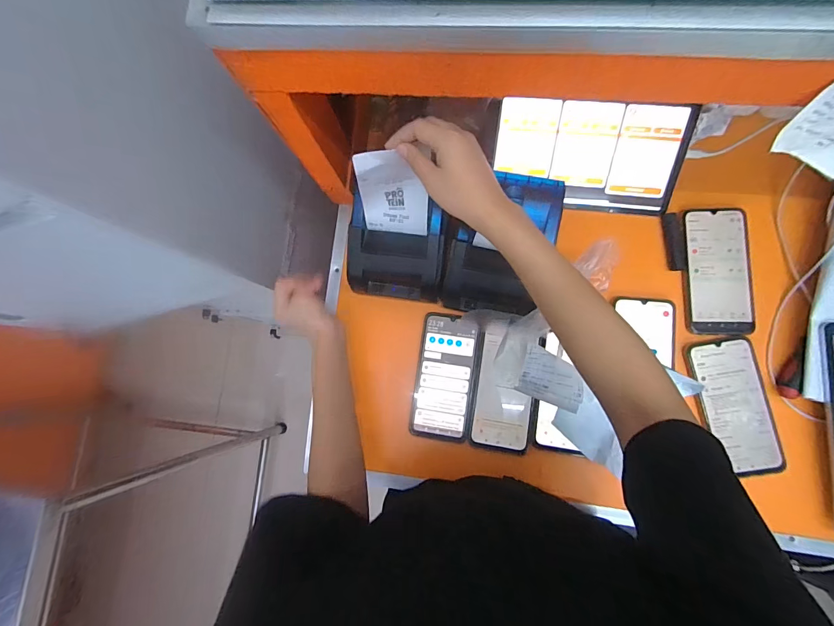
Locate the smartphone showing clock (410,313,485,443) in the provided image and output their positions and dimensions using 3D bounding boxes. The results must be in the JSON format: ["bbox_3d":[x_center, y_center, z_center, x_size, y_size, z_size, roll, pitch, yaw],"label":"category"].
[{"bbox_3d":[0.041,0.088,0.520,0.082,0.007,0.164,8,83,7],"label":"smartphone showing clock"}]

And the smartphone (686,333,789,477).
[{"bbox_3d":[0.403,0.116,0.479,0.085,0.011,0.166,-11,81,4],"label":"smartphone"}]

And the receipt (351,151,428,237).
[{"bbox_3d":[-0.029,-0.135,0.424,0.076,0.130,0.046,8,83,7],"label":"receipt"}]

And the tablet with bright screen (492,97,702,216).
[{"bbox_3d":[0.227,-0.209,0.512,0.236,0.013,0.133,6,116,7],"label":"tablet with bright screen"}]

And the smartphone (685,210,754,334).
[{"bbox_3d":[0.398,-0.056,0.497,0.079,0.010,0.166,2,82,6],"label":"smartphone"}]

